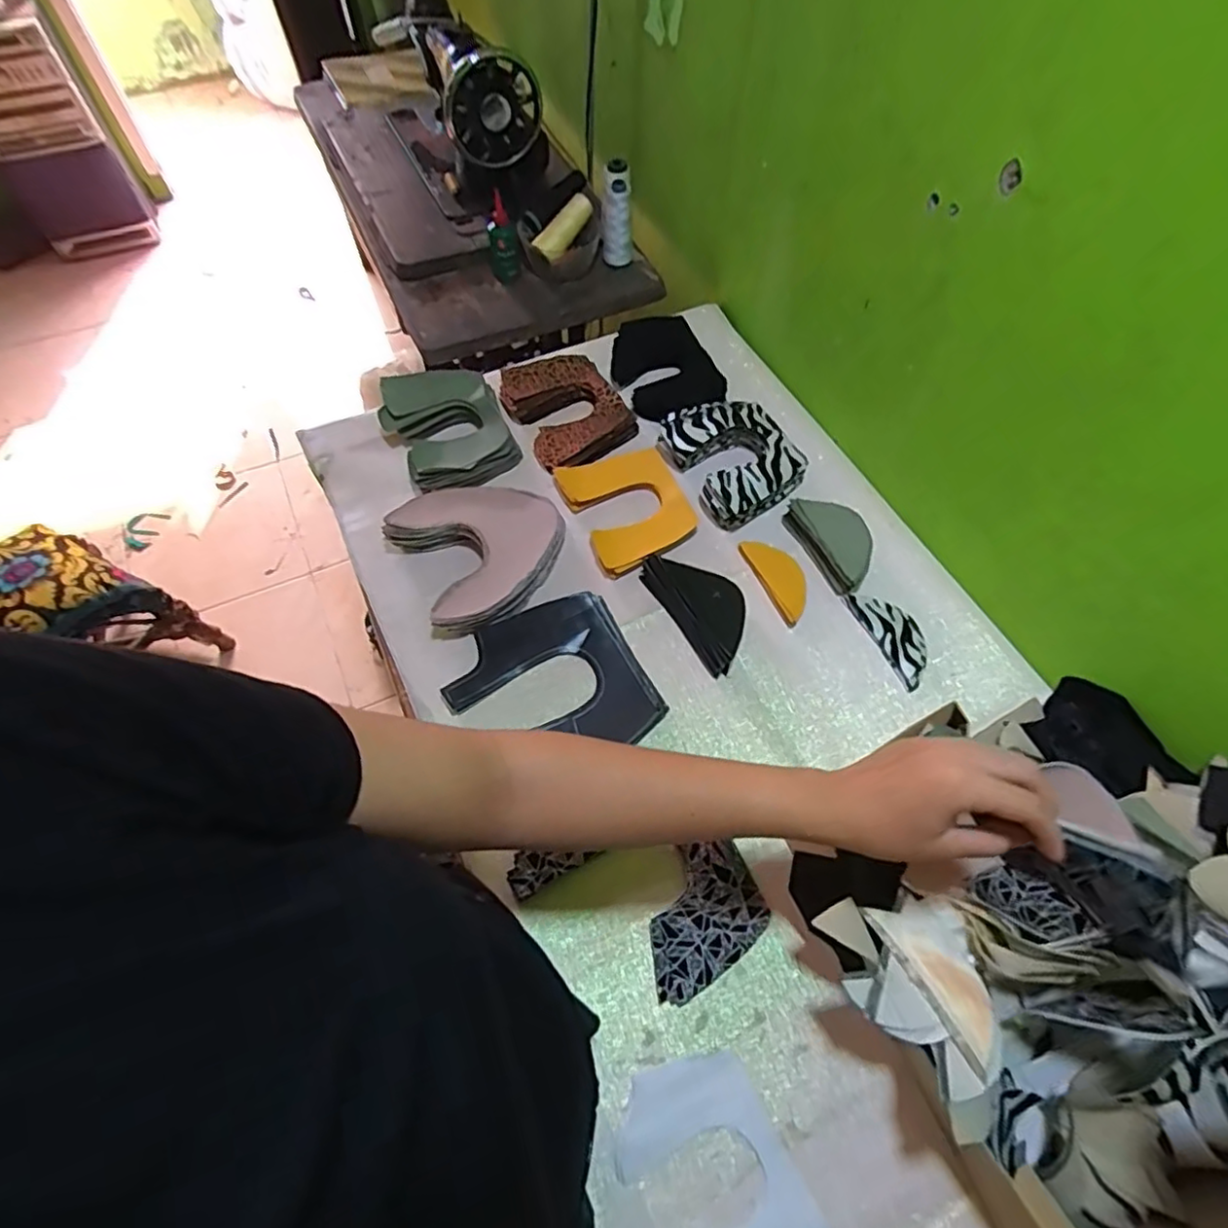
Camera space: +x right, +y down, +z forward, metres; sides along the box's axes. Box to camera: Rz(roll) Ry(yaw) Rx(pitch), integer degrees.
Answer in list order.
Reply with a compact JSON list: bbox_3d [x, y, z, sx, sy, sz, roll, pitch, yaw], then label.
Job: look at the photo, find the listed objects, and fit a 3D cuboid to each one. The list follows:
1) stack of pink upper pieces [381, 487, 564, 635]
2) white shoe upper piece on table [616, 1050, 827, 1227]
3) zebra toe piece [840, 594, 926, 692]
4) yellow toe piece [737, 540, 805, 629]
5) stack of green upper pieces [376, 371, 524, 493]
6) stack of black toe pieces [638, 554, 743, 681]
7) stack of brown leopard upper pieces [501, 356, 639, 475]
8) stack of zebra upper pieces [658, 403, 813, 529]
[{"bbox_3d":[-0.141,-0.076,0.695,0.171,0.041,0.169,-24,64,-14],"label":"stack of pink upper pieces"},{"bbox_3d":[0.073,0.406,0.456,0.108,0.009,0.153,-24,64,-14],"label":"white shoe upper piece on table"},{"bbox_3d":[0.297,0.020,0.677,0.055,0.005,0.114,-22,63,-13],"label":"zebra toe piece"},{"bbox_3d":[0.181,-0.042,0.702,0.050,0.015,0.111,-22,63,-13],"label":"yellow toe piece"},{"bbox_3d":[-0.200,-0.221,0.785,0.133,0.070,0.164,-28,65,-16],"label":"stack of green upper pieces"},{"bbox_3d":[0.093,-0.011,0.679,0.073,0.032,0.143,-30,65,-17],"label":"stack of black toe pieces"},{"bbox_3d":[-0.059,-0.261,0.822,0.136,0.039,0.175,-25,64,-14],"label":"stack of brown leopard upper pieces"},{"bbox_3d":[0.143,-0.188,0.766,0.130,0.049,0.163,-25,64,-14],"label":"stack of zebra upper pieces"}]

